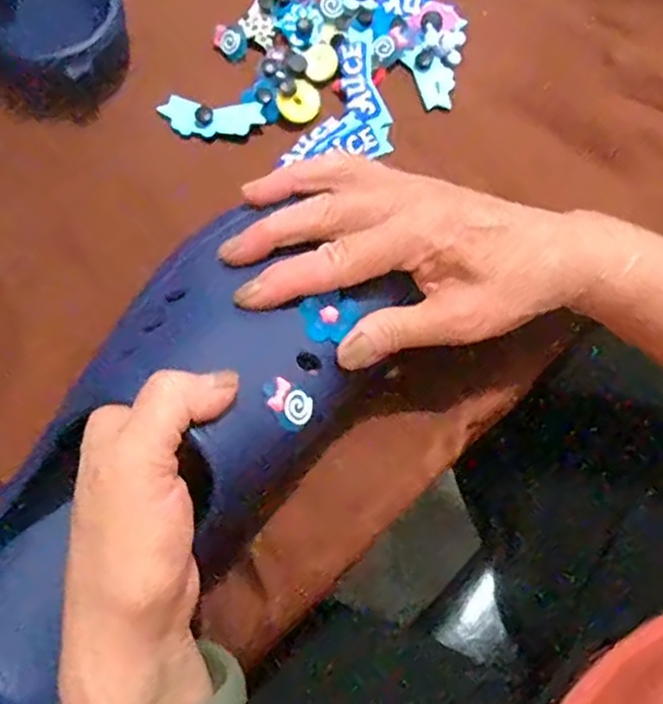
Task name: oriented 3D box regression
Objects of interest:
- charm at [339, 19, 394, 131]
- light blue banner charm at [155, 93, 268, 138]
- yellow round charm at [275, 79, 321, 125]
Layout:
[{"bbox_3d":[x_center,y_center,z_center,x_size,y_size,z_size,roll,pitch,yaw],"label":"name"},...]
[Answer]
[{"bbox_3d":[0.017,-0.157,0.397,0.021,0.009,0.069,-11,73,-3],"label":"charm"},{"bbox_3d":[-0.070,-0.136,0.398,0.062,0.010,0.024,13,74,5],"label":"light blue banner charm"},{"bbox_3d":[-0.018,-0.142,0.393,0.023,0.004,0.022,-1,95,-7],"label":"yellow round charm"}]

